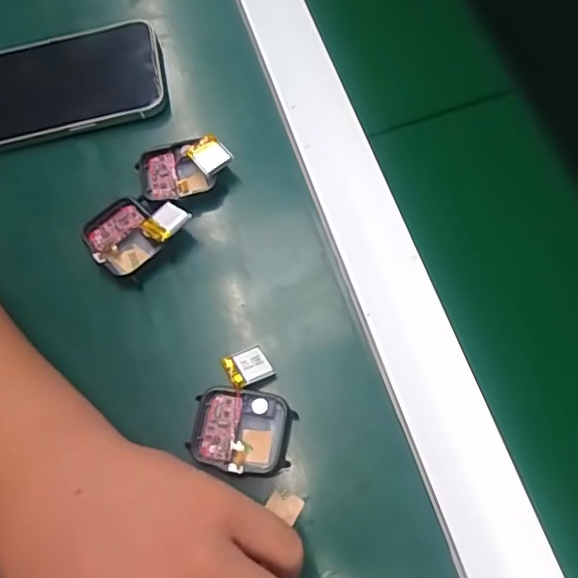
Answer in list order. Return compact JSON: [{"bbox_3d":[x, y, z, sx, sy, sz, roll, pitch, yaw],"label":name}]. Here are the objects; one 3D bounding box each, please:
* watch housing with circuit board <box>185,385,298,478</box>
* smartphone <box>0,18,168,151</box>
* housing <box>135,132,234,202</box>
[{"bbox_3d":[-0.023,0.067,0.266,0.047,0.009,0.039,8,71,5],"label":"watch housing with circuit board"},{"bbox_3d":[-0.151,-0.127,0.349,0.144,0.013,0.073,-13,70,-2],"label":"smartphone"},{"bbox_3d":[-0.059,-0.069,0.316,0.051,0.013,0.037,-18,71,-4],"label":"housing"}]

